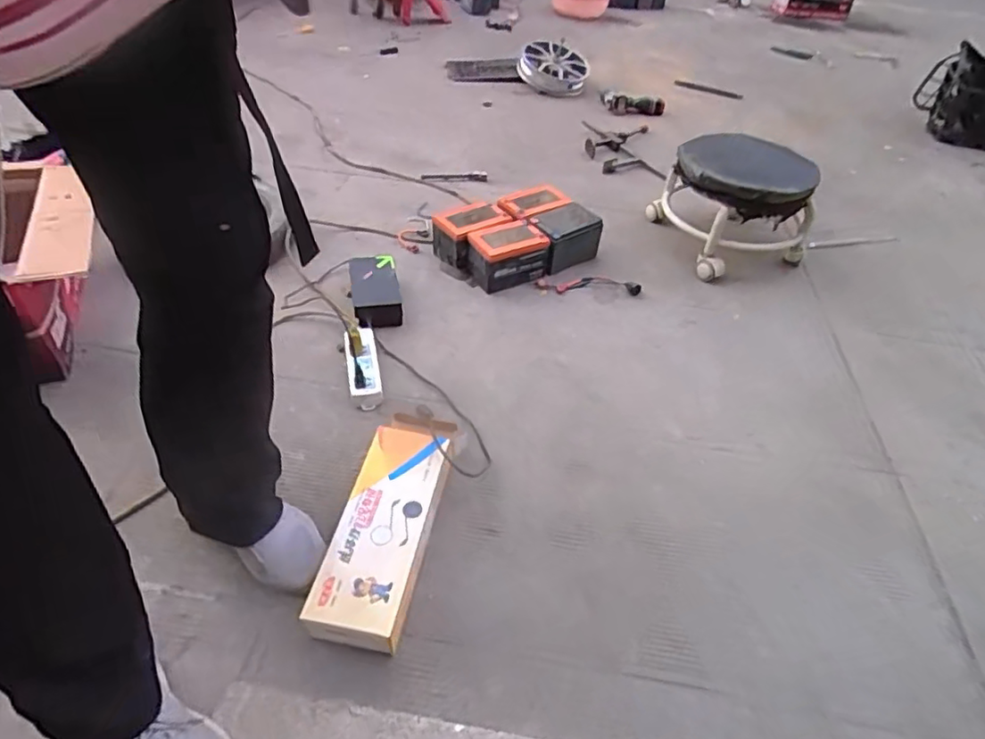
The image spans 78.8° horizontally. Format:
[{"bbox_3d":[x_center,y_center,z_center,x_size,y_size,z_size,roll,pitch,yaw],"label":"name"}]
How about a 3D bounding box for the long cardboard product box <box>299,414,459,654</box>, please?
[{"bbox_3d":[-0.138,0.197,0.829,0.122,0.058,0.347,10,44,5],"label":"long cardboard product box"}]

